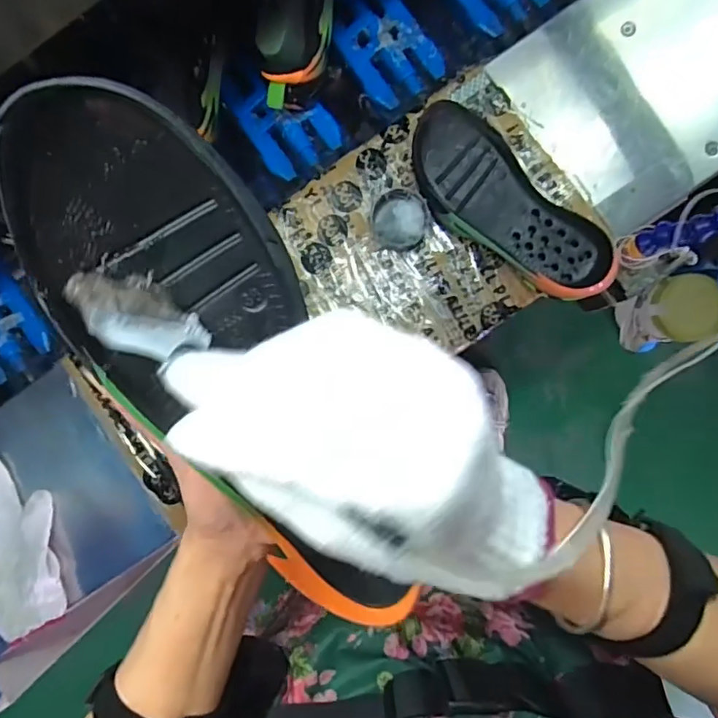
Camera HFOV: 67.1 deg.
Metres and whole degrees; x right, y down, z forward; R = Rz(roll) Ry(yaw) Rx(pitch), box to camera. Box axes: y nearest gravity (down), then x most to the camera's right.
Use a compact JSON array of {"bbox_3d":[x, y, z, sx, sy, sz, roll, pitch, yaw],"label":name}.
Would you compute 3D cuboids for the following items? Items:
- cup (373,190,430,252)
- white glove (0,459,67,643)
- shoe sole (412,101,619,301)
[{"bbox_3d":[0.045,-0.148,0.577,0.057,0.019,0.062,0,92,3],"label":"cup"},{"bbox_3d":[-0.394,0.201,0.595,0.201,0.037,0.124,43,94,0],"label":"white glove"},{"bbox_3d":[0.154,-0.158,0.557,0.246,0.055,0.102,39,93,1],"label":"shoe sole"}]

